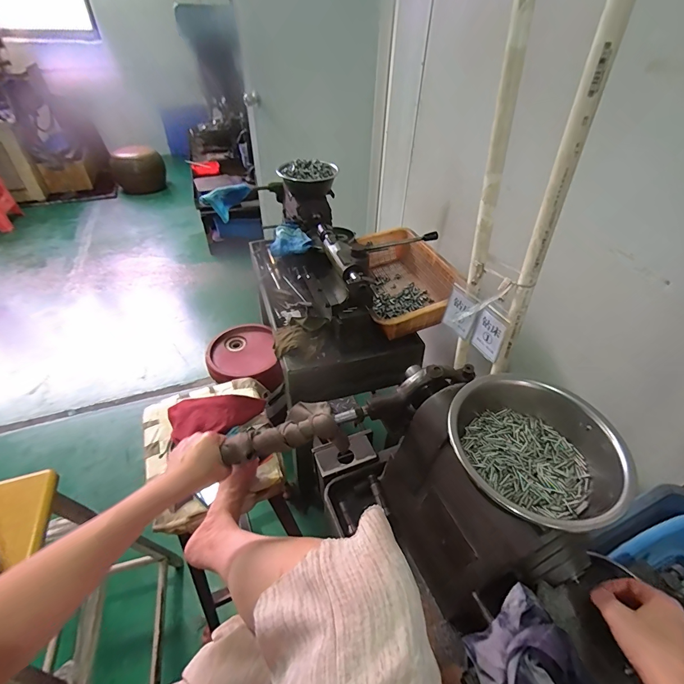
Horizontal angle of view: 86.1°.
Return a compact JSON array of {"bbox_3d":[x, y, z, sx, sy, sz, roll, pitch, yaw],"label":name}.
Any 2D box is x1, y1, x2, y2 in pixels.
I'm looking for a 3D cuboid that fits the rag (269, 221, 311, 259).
[{"bbox_3d":[-0.144,-0.273,0.973,0.100,0.037,0.119,-12,44,-15],"label":"rag"}]

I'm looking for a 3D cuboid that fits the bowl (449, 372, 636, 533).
[{"bbox_3d":[0.206,0.118,0.399,0.171,0.067,0.164,1,42,-1],"label":"bowl"}]

